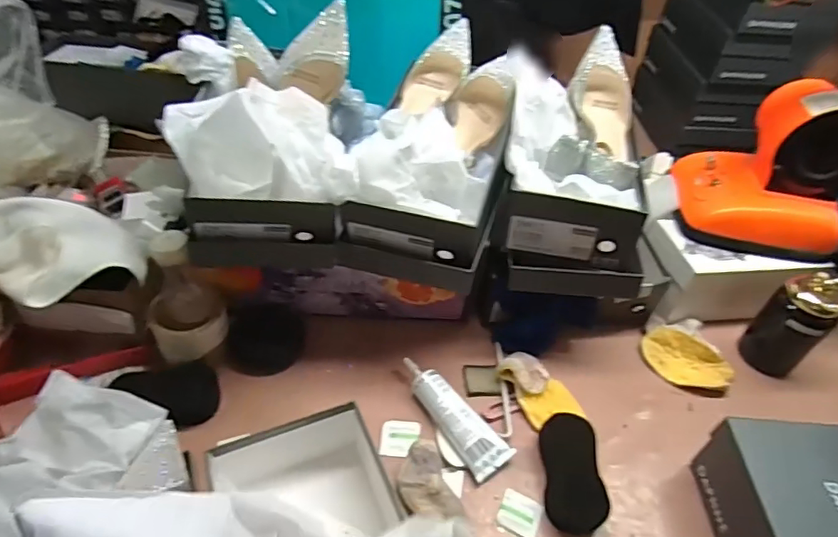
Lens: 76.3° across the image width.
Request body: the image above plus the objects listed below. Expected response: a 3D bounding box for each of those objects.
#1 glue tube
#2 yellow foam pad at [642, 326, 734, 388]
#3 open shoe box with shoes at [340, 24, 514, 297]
[{"bbox_3d":[0.041,0.173,0.651,0.050,0.026,0.168,-25,52,-28],"label":"glue tube"},{"bbox_3d":[0.372,0.130,0.745,0.117,0.015,0.070,38,80,16],"label":"yellow foam pad"},{"bbox_3d":[0.031,-0.170,0.651,0.156,0.142,0.331,12,59,6],"label":"open shoe box with shoes"}]

